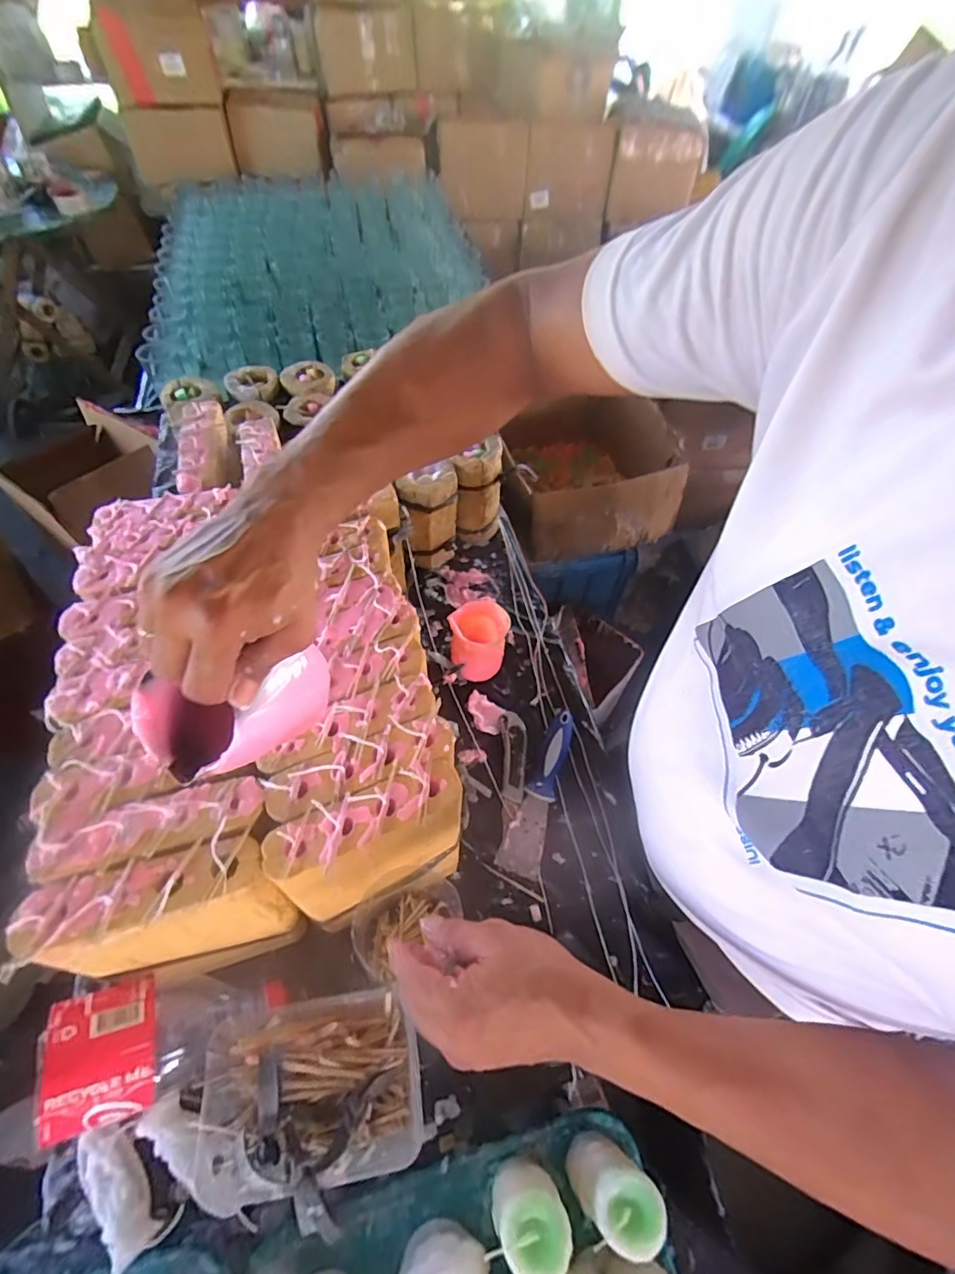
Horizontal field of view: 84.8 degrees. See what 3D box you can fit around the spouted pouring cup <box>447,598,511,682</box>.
[{"bbox_3d":[0.002,0.004,0.728,0.079,0.092,0.079,2,55,-3],"label":"spouted pouring cup"}]

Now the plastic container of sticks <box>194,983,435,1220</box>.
[{"bbox_3d":[-0.137,0.376,0.436,0.179,0.056,0.120,-7,55,-9],"label":"plastic container of sticks"}]

